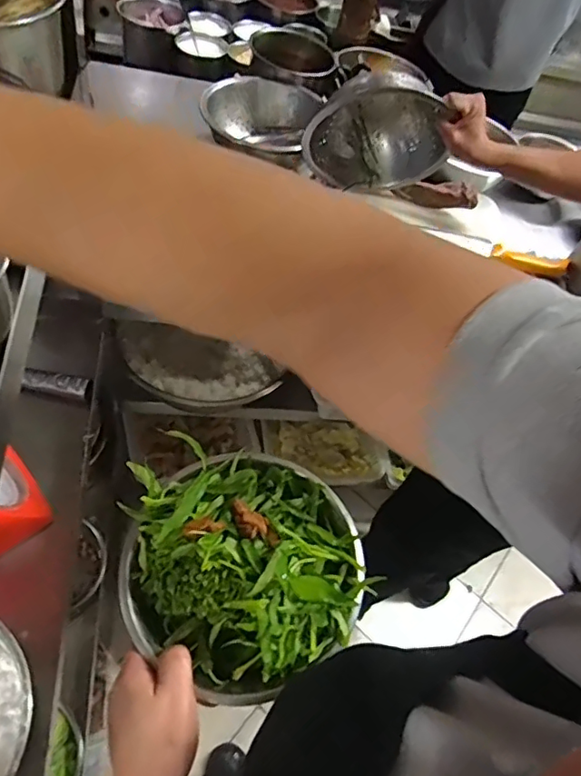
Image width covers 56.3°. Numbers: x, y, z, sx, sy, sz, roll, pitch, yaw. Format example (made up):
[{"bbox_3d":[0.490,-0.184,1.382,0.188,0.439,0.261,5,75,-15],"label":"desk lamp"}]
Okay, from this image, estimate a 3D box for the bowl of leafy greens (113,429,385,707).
[{"bbox_3d":[-0.043,0.152,0.499,0.208,0.114,0.228,12,51,-15],"label":"bowl of leafy greens"}]

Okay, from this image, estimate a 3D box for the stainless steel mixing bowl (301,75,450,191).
[{"bbox_3d":[0.137,-0.413,0.889,0.215,0.173,0.145,3,42,5],"label":"stainless steel mixing bowl"}]

